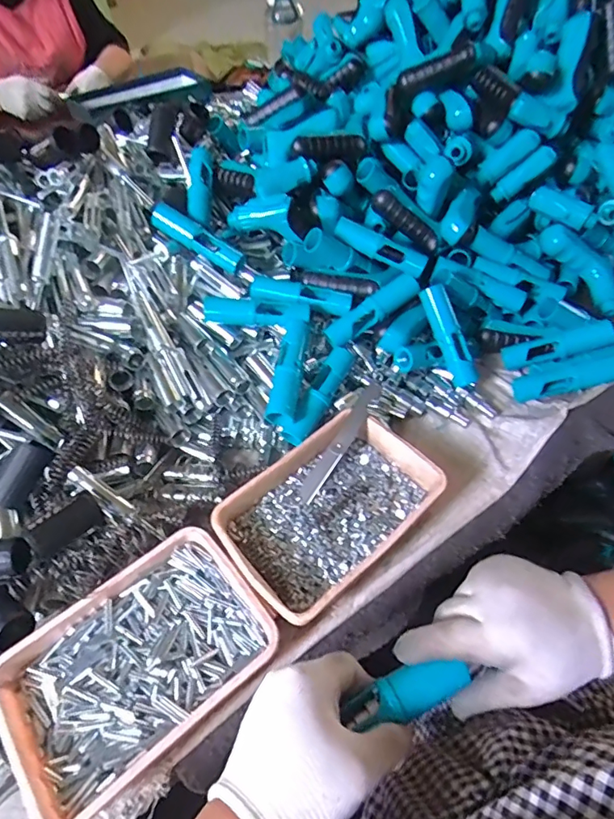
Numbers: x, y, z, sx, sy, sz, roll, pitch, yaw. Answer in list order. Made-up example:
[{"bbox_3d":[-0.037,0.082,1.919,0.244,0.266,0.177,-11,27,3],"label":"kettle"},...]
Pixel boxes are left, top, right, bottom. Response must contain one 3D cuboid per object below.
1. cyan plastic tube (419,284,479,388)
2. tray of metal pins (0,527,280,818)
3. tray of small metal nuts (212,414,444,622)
[{"bbox_3d":[0.169,-0.087,0.575,0.029,0.024,0.121,-23,90,-18],"label":"cyan plastic tube"},{"bbox_3d":[-0.136,0.202,0.399,0.199,0.034,0.136,-34,58,-22],"label":"tray of metal pins"},{"bbox_3d":[0.022,0.094,0.476,0.201,0.040,0.137,-36,59,-24],"label":"tray of small metal nuts"}]

